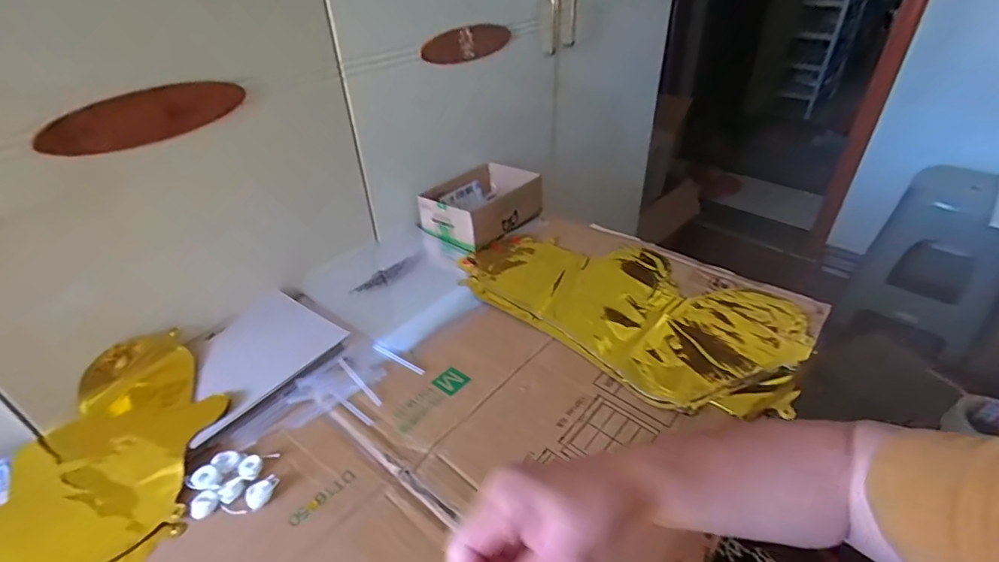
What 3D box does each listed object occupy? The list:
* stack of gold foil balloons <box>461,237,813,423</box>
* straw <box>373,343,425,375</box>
[{"bbox_3d":[0.162,0.019,0.639,0.436,0.016,0.262,24,43,30],"label":"stack of gold foil balloons"},{"bbox_3d":[-0.119,0.091,0.562,0.078,0.004,0.009,21,42,28],"label":"straw"}]

